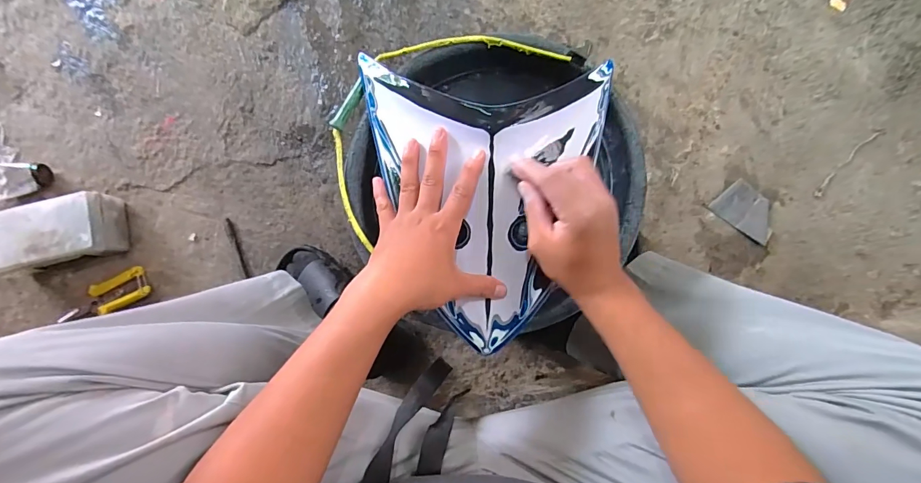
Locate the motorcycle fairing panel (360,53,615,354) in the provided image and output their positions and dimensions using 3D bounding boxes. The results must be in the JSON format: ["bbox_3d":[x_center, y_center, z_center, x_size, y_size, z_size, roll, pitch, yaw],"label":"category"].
[{"bbox_3d":[0.030,-0.041,0.417,0.256,0.050,0.291,-1,87,2],"label":"motorcycle fairing panel"}]

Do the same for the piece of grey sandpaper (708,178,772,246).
[{"bbox_3d":[0.489,-0.052,0.685,0.111,0.014,0.070,35,89,4],"label":"piece of grey sandpaper"}]

